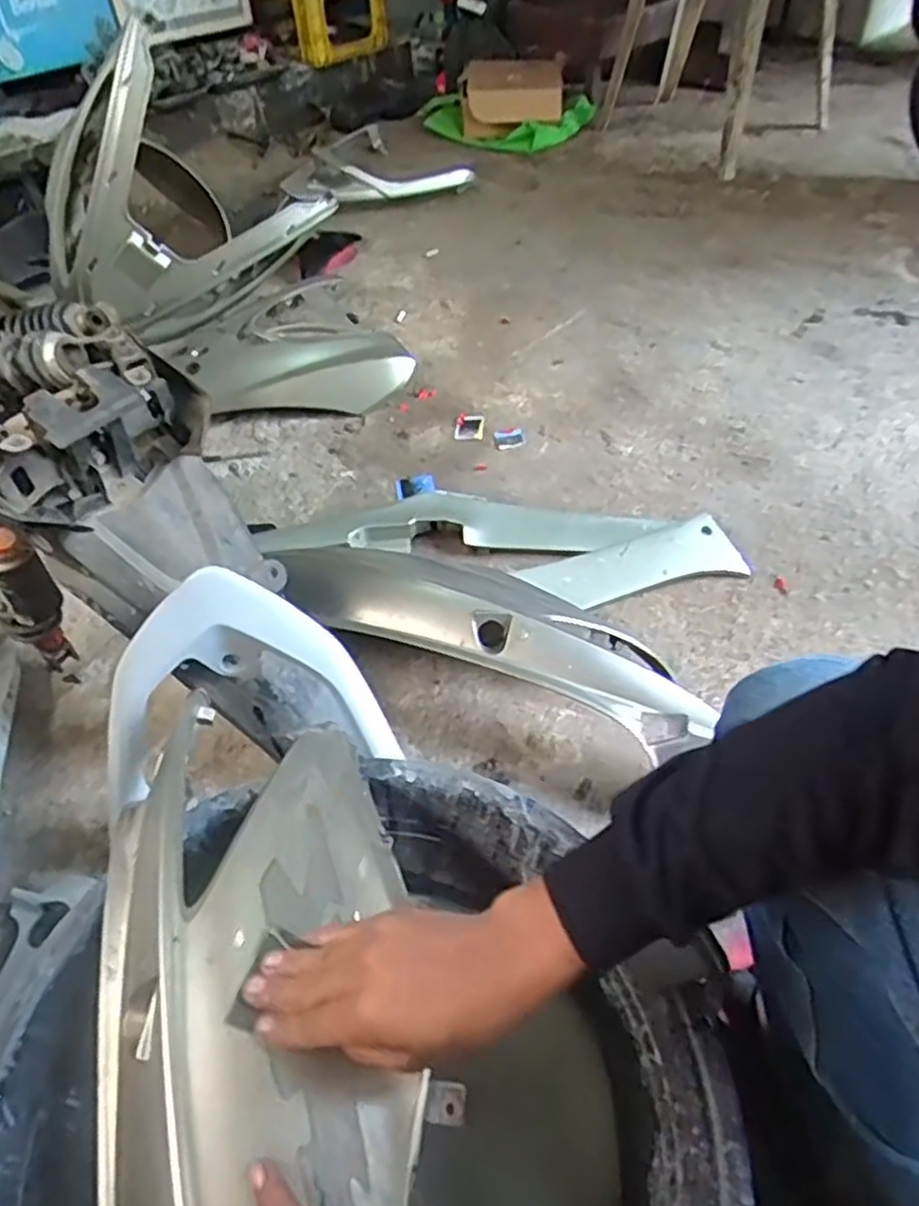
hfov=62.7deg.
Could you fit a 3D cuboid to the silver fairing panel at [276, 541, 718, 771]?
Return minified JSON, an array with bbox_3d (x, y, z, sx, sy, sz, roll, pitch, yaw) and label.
[{"bbox_3d":[0.045,0.020,0.878,0.527,0.095,0.172,16,52,18],"label":"silver fairing panel"}]

